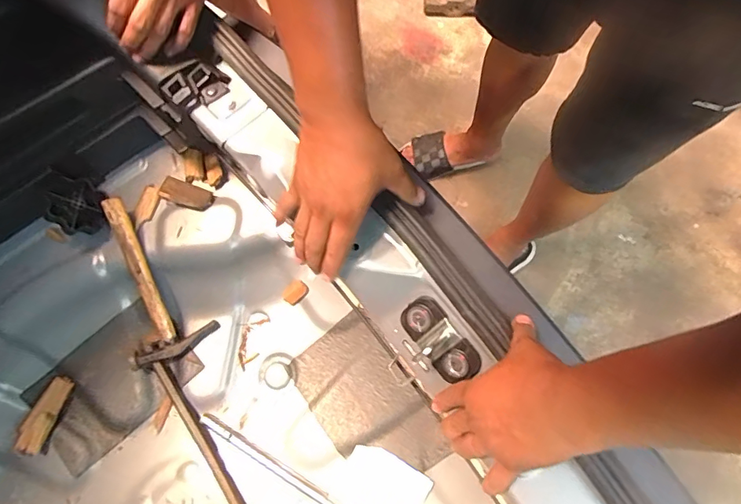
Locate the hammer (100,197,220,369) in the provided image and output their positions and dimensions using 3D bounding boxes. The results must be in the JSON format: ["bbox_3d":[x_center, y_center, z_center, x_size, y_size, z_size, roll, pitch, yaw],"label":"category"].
[{"bbox_3d":[-0.315,0.039,0.662,0.111,0.036,0.240,-17,101,-5],"label":"hammer"}]

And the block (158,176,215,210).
[{"bbox_3d":[-0.269,-0.084,0.673,0.075,0.013,0.034,22,77,5],"label":"block"}]

